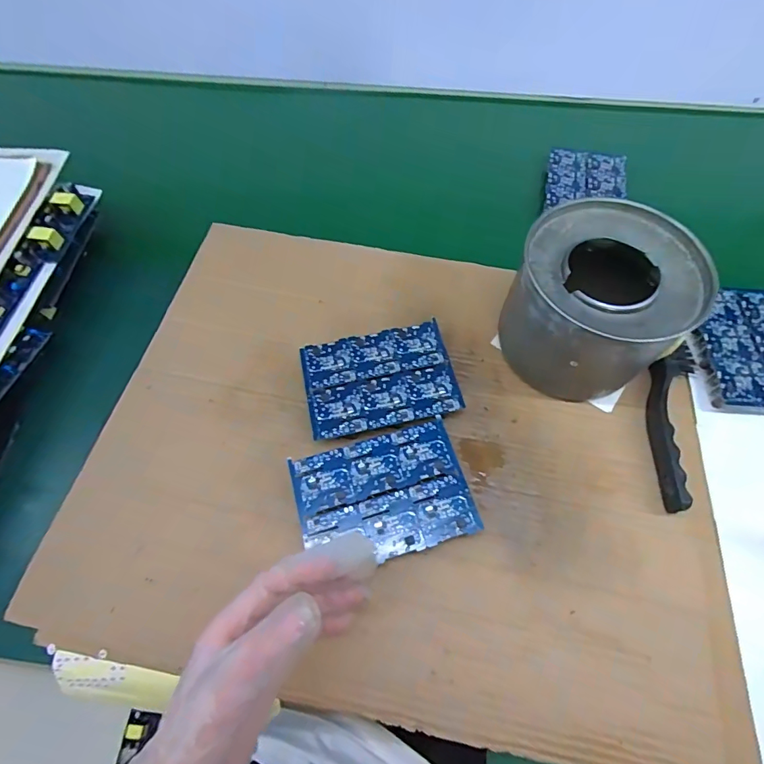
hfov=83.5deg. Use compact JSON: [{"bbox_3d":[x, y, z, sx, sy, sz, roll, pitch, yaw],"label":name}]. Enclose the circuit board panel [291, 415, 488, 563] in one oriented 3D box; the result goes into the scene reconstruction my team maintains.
[{"bbox_3d":[0.001,0.090,0.344,0.133,0.004,0.094,-16,64,-7],"label":"circuit board panel"}]

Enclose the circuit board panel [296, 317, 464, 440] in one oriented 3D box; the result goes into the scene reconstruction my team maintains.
[{"bbox_3d":[-0.002,-0.001,0.399,0.132,0.020,0.094,-12,63,-4],"label":"circuit board panel"}]

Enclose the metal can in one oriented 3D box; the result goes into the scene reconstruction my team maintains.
[{"bbox_3d":[0.183,-0.065,0.377,0.136,0.108,0.138,-1,63,2],"label":"metal can"}]

